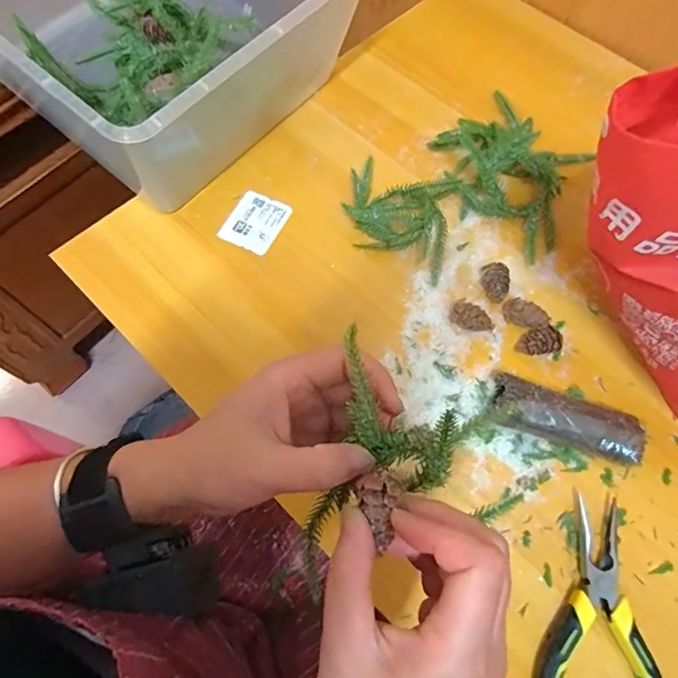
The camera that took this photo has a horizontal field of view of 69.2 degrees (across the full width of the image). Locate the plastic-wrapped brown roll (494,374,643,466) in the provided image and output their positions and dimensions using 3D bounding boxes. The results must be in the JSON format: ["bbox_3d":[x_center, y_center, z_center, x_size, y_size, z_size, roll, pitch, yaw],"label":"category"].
[{"bbox_3d":[0.168,0.061,0.366,0.107,0.026,0.039,20,67,6],"label":"plastic-wrapped brown roll"}]

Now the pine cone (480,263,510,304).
[{"bbox_3d":[0.133,-0.047,0.418,0.019,0.019,0.033,1,66,-2],"label":"pine cone"}]

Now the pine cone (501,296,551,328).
[{"bbox_3d":[0.152,-0.018,0.403,0.035,0.022,0.018,43,71,15],"label":"pine cone"}]

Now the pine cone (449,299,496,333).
[{"bbox_3d":[0.108,-0.014,0.403,0.035,0.021,0.019,31,68,11],"label":"pine cone"}]

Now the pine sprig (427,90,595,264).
[{"bbox_3d":[0.168,-0.167,0.463,0.143,0.035,0.155,-40,73,-18],"label":"pine sprig"}]

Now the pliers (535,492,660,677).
[{"bbox_3d":[0.166,0.180,0.319,0.078,0.016,0.154,9,66,2],"label":"pliers"}]

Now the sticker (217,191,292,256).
[{"bbox_3d":[-0.076,-0.107,0.450,0.049,0.004,0.058,26,67,9],"label":"sticker"}]

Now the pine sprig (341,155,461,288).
[{"bbox_3d":[0.054,-0.115,0.439,0.098,0.034,0.108,14,66,4],"label":"pine sprig"}]

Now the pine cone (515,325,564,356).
[{"bbox_3d":[0.161,0.003,0.396,0.031,0.019,0.022,-9,67,-6],"label":"pine cone"}]

